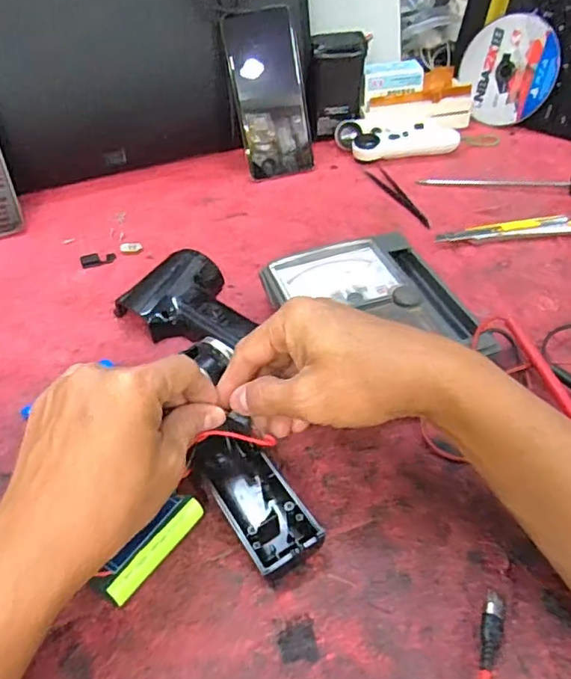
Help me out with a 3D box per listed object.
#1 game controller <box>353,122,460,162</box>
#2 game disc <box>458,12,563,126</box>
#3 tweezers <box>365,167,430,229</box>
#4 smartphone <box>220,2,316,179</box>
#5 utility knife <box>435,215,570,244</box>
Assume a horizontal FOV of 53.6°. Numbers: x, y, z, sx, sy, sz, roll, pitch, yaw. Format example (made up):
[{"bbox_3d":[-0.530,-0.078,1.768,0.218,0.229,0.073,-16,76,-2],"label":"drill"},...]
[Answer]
[{"bbox_3d":[0.132,-0.217,0.630,0.114,0.027,0.046,-10,45,-7],"label":"game controller"},{"bbox_3d":[0.260,-0.313,0.656,0.009,0.110,0.113,-17,84,-43],"label":"game disc"},{"bbox_3d":[0.117,-0.146,0.572,0.019,0.006,0.124,-16,46,-13],"label":"tweezers"},{"bbox_3d":[-0.014,-0.251,0.587,0.074,0.156,0.015,-15,19,-8],"label":"smartphone"},{"bbox_3d":[0.204,-0.100,0.510,0.131,0.018,0.019,-2,44,2],"label":"utility knife"}]

